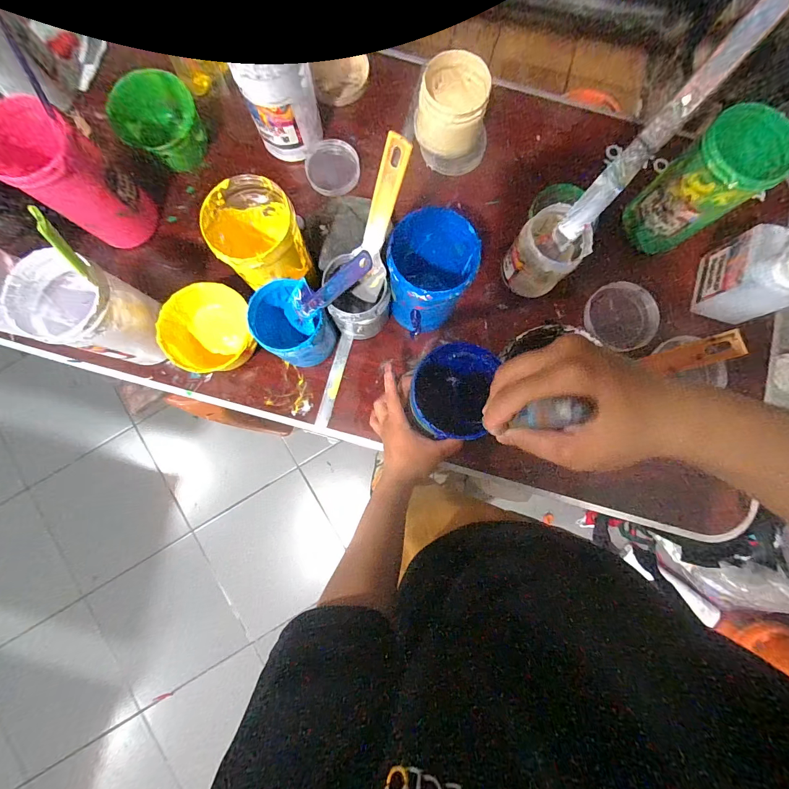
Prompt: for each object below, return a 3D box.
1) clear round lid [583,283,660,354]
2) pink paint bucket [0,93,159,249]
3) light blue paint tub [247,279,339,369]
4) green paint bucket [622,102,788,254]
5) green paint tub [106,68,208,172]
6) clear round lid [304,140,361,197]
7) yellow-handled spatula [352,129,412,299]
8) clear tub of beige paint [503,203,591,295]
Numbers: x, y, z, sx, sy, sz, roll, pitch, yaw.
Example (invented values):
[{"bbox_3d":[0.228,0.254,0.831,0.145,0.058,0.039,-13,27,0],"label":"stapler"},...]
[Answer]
[{"bbox_3d":[0.328,-0.113,0.511,0.081,0.023,0.096,-23,86,-1],"label":"clear round lid"},{"bbox_3d":[-0.395,-0.265,0.442,0.105,0.140,0.093,37,87,3],"label":"pink paint bucket"},{"bbox_3d":[-0.127,-0.086,0.450,0.089,0.085,0.083,0,86,1],"label":"light blue paint tub"},{"bbox_3d":[0.383,-0.258,0.446,0.096,0.138,0.099,44,87,3],"label":"green paint bucket"},{"bbox_3d":[-0.329,-0.391,0.507,0.097,0.070,0.102,0,86,1],"label":"green paint tub"},{"bbox_3d":[-0.089,-0.336,0.527,0.080,0.018,0.079,0,86,1],"label":"clear round lid"},{"bbox_3d":[-0.020,-0.165,0.375,0.039,0.202,0.009,32,63,3],"label":"yellow-handled spatula"},{"bbox_3d":[0.197,-0.184,0.470,0.078,0.081,0.083,0,86,1],"label":"clear tub of beige paint"}]

